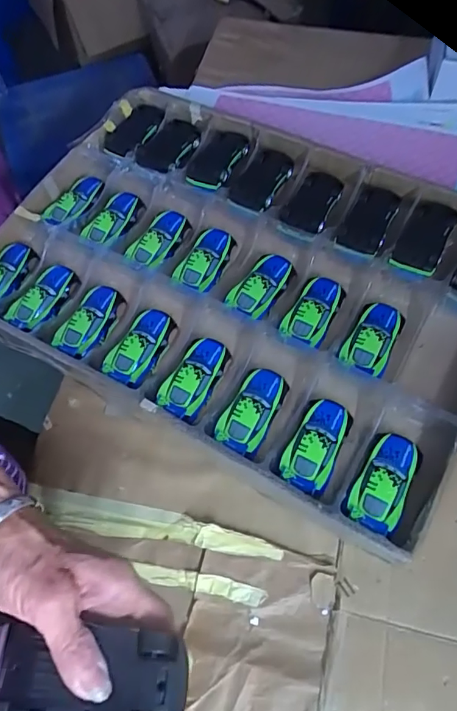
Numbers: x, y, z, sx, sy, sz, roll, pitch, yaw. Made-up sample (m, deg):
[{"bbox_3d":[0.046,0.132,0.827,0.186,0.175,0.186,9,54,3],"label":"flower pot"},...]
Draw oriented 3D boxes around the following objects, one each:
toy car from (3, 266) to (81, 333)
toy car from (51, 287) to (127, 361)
[{"bbox_3d":[-0.248,-0.076,0.643,0.059,0.025,0.106,25,66,15],"label":"toy car"},{"bbox_3d":[-0.178,-0.044,0.617,0.053,0.026,0.104,24,65,14],"label":"toy car"}]

